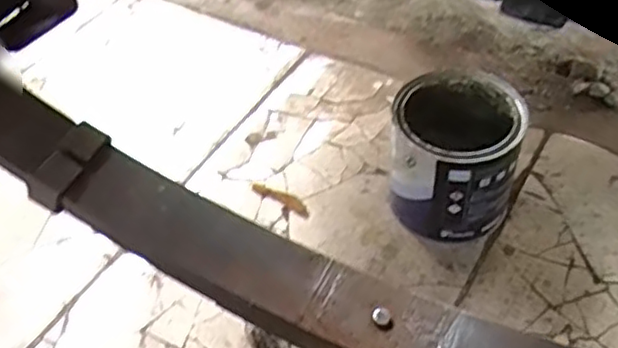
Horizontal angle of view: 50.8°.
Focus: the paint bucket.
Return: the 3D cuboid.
[{"bbox_3d":[0.176,-0.021,0.794,0.145,0.154,0.155,8,50,13],"label":"paint bucket"}]

